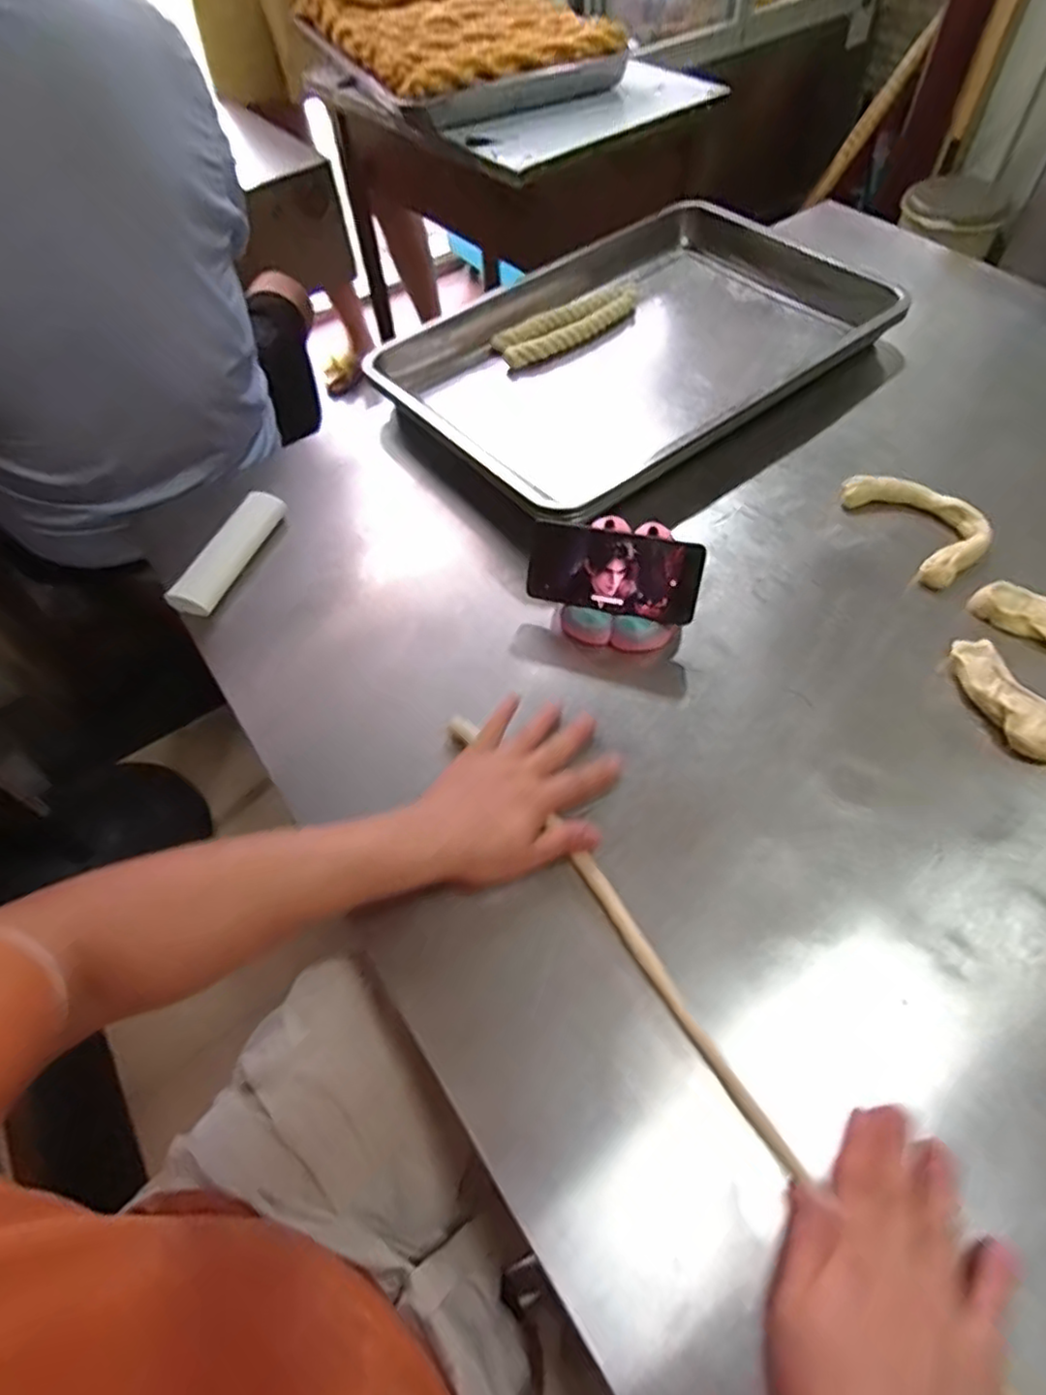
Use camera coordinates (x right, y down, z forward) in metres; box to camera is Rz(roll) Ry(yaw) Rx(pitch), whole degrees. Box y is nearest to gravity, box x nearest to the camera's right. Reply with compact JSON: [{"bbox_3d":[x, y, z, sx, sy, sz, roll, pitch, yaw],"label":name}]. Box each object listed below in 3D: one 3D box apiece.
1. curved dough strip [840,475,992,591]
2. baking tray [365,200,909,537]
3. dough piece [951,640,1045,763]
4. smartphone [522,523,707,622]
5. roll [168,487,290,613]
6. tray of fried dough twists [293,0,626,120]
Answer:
[{"bbox_3d":[0.403,-0.182,0.681,0.083,0.023,0.151,-22,59,-11],"label":"curved dough strip"},{"bbox_3d":[0.154,-0.450,0.852,0.603,0.060,0.408,-33,62,-16],"label":"baking tray"},{"bbox_3d":[0.404,0.003,0.565,0.046,0.029,0.118,-21,59,-10],"label":"dough piece"},{"bbox_3d":[0.083,-0.113,0.616,0.153,0.072,0.008,12,20,12],"label":"smartphone"},{"bbox_3d":[-0.308,-0.151,0.713,0.044,0.039,0.164,15,60,12],"label":"roll"},{"bbox_3d":[-0.120,-1.067,1.063,0.359,0.084,0.544,-25,60,-12],"label":"tray of fried dough twists"}]

